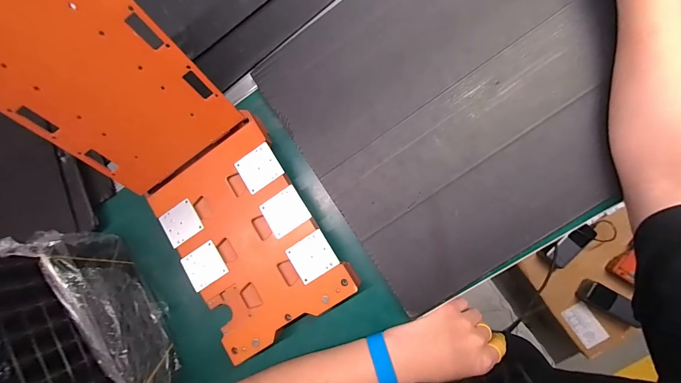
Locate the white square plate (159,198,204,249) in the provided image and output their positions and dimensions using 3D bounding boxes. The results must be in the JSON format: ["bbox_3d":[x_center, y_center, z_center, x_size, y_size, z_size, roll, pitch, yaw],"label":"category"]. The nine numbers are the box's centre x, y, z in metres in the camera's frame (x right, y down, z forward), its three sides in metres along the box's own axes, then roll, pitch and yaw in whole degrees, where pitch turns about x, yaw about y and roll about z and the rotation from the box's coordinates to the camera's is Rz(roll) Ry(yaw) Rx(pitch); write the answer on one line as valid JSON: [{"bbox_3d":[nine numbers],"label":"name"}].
[{"bbox_3d":[-0.194,0.038,0.368,0.043,0.009,0.044,-37,82,6],"label":"white square plate"}]

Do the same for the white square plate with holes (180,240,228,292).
[{"bbox_3d":[-0.161,0.088,0.360,0.045,0.005,0.045,-32,82,2],"label":"white square plate with holes"}]

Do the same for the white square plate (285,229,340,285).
[{"bbox_3d":[-0.032,0.073,0.335,0.047,0.004,0.044,-34,83,7],"label":"white square plate"}]

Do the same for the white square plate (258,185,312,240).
[{"bbox_3d":[-0.064,0.023,0.344,0.048,0.004,0.046,-34,83,7],"label":"white square plate"}]

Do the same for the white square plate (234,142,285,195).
[{"bbox_3d":[-0.095,-0.026,0.354,0.047,0.006,0.044,-34,81,4],"label":"white square plate"}]

